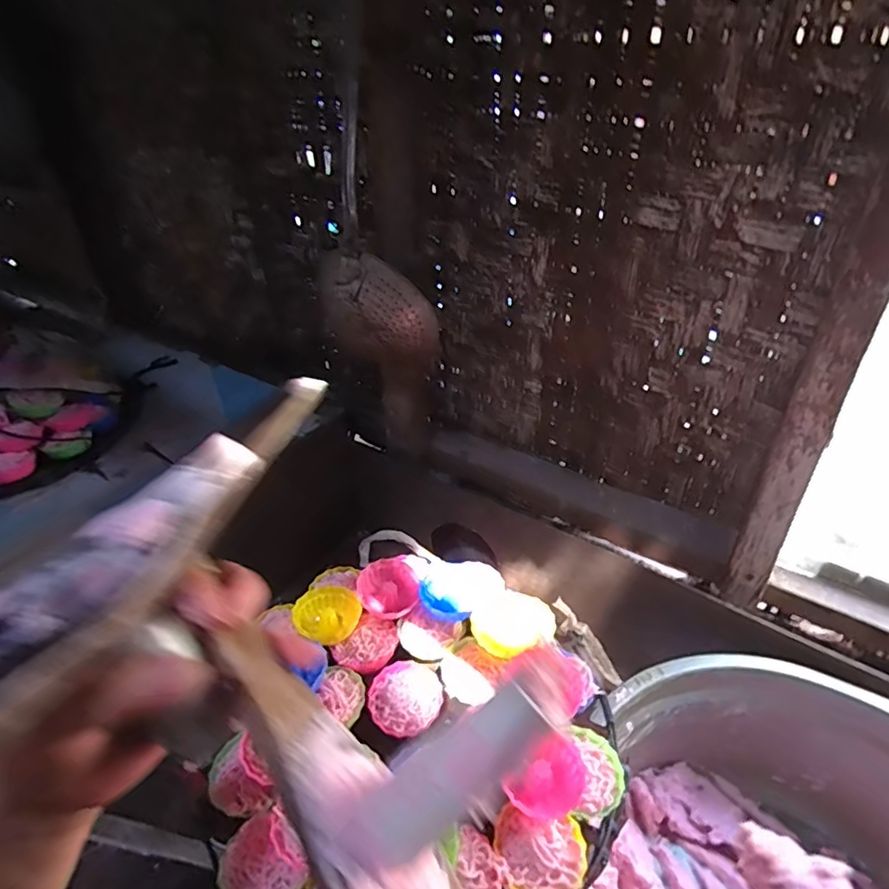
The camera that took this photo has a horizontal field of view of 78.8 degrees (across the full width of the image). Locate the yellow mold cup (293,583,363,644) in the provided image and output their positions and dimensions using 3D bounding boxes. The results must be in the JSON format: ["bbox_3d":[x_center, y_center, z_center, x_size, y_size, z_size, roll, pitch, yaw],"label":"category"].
[{"bbox_3d":[-0.106,0.157,0.512,0.059,0.024,0.066,13,36,19],"label":"yellow mold cup"}]

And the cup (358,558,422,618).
[{"bbox_3d":[-0.055,0.142,0.536,0.058,0.026,0.058,0,34,0],"label":"cup"}]

